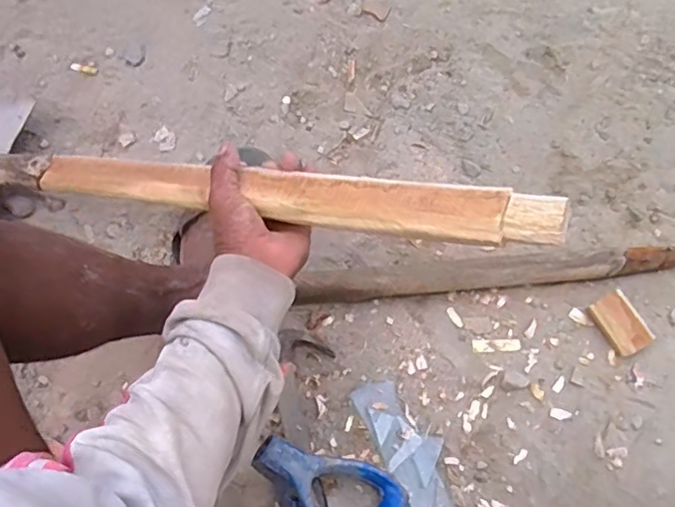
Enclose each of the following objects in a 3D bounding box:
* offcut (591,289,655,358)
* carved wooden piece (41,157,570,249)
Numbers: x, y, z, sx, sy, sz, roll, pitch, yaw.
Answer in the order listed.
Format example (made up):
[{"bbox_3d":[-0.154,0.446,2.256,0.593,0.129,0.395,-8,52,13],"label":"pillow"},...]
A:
[{"bbox_3d":[0.357,0.090,0.738,0.050,0.030,0.074,-26,74,-8],"label":"offcut"},{"bbox_3d":[-0.076,-0.053,0.523,0.524,0.021,0.044,8,68,27],"label":"carved wooden piece"}]

